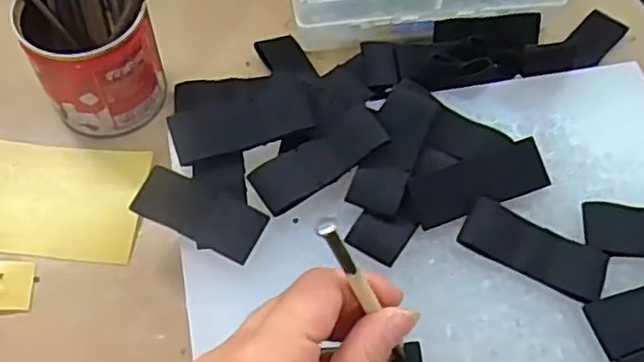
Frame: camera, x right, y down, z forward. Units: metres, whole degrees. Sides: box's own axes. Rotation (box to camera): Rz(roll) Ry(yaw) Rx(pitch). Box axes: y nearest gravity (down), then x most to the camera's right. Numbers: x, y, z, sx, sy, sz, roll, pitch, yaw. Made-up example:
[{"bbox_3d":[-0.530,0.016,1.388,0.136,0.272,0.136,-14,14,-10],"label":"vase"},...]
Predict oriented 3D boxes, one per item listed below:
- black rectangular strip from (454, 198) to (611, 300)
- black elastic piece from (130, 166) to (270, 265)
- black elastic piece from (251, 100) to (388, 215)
[{"bbox_3d":[0.098,0.031,0.310,0.064,0.005,0.026,27,63,12],"label":"black rectangular strip"},{"bbox_3d":[-0.058,0.013,0.312,0.064,0.007,0.028,27,63,12],"label":"black elastic piece"},{"bbox_3d":[-0.002,-0.012,0.321,0.067,0.012,0.028,-32,66,-18],"label":"black elastic piece"}]

